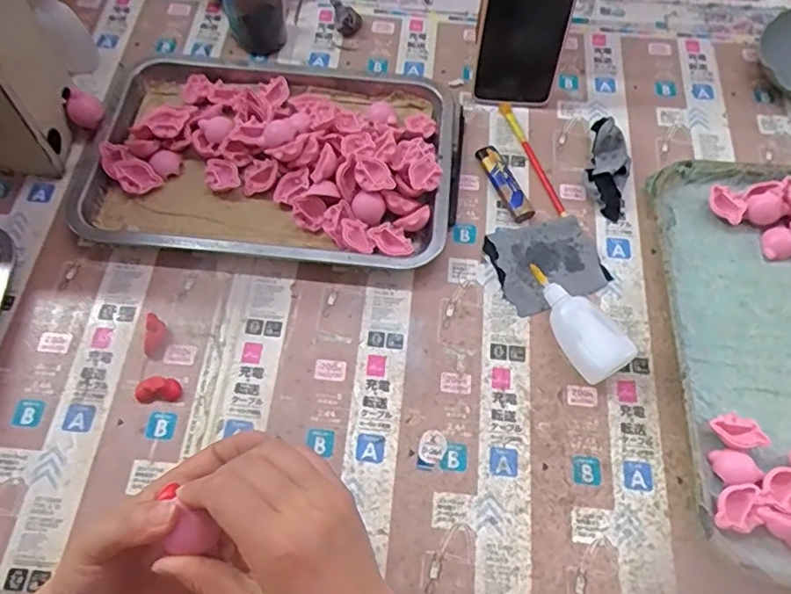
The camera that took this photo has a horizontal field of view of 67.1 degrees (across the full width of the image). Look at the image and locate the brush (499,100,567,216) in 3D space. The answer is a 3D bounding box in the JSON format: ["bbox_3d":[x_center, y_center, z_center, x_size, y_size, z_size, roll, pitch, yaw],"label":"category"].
[{"bbox_3d":[0.128,-0.129,0.553,0.011,0.008,0.138,-17,67,-10],"label":"brush"}]

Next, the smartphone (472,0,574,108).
[{"bbox_3d":[0.114,-0.243,0.522,0.073,0.164,0.017,5,51,2],"label":"smartphone"}]

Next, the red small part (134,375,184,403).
[{"bbox_3d":[-0.178,0.070,0.448,0.031,0.014,0.018,-5,65,-4],"label":"red small part"}]

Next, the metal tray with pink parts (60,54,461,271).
[{"bbox_3d":[-0.109,-0.132,0.538,0.320,0.038,0.220,6,65,1],"label":"metal tray with pink parts"}]

